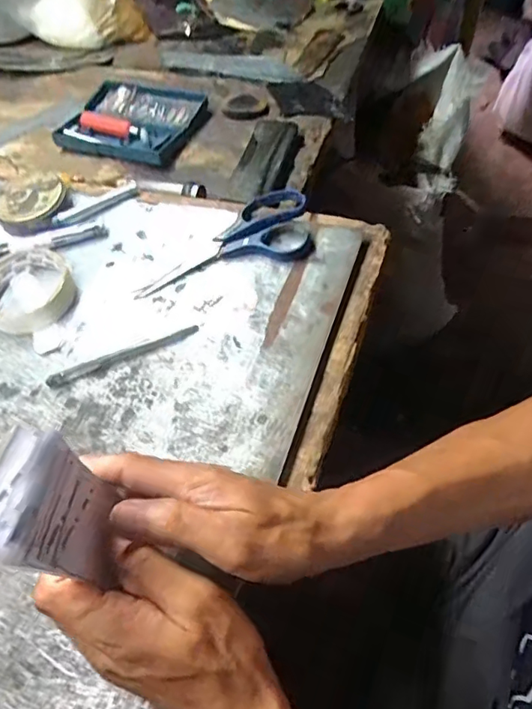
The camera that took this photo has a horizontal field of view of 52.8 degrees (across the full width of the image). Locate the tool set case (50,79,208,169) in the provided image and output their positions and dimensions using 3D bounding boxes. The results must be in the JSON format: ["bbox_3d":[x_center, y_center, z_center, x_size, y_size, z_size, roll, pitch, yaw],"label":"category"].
[{"bbox_3d":[-0.166,-0.296,0.675,0.164,0.023,0.137,16,60,12],"label":"tool set case"}]

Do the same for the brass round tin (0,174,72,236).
[{"bbox_3d":[-0.242,-0.155,0.554,0.073,0.016,0.072,-1,58,1],"label":"brass round tin"}]

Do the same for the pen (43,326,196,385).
[{"bbox_3d":[-0.120,0.000,0.453,0.130,0.006,0.010,-18,59,-9],"label":"pen"}]

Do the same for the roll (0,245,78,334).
[{"bbox_3d":[-0.221,-0.064,0.496,0.081,0.021,0.090,-12,58,-6],"label":"roll"}]

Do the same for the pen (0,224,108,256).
[{"bbox_3d":[-0.225,-0.109,0.532,0.132,0.010,0.021,-12,58,-6],"label":"pen"}]

